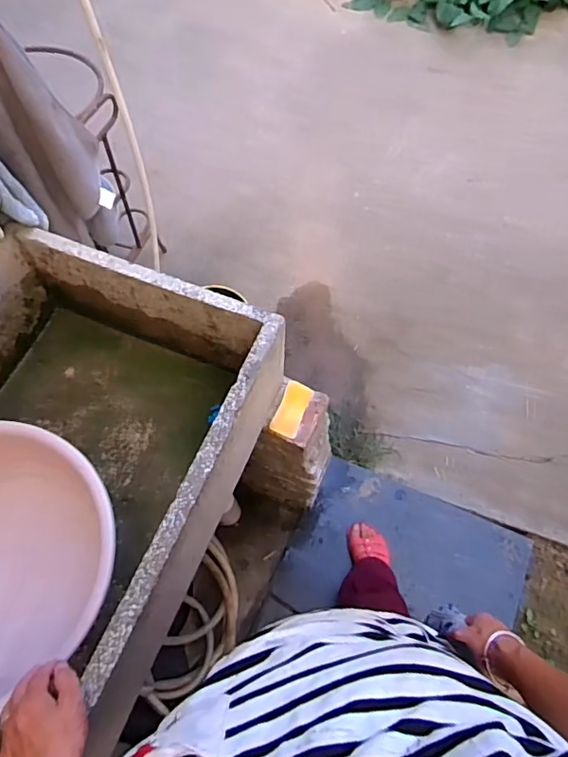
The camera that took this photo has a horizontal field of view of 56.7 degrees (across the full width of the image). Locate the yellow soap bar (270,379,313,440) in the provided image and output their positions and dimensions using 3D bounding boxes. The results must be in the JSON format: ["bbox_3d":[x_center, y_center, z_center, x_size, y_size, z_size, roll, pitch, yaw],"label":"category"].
[{"bbox_3d":[0.014,0.056,0.969,0.050,0.017,0.102,20,66,10],"label":"yellow soap bar"}]

